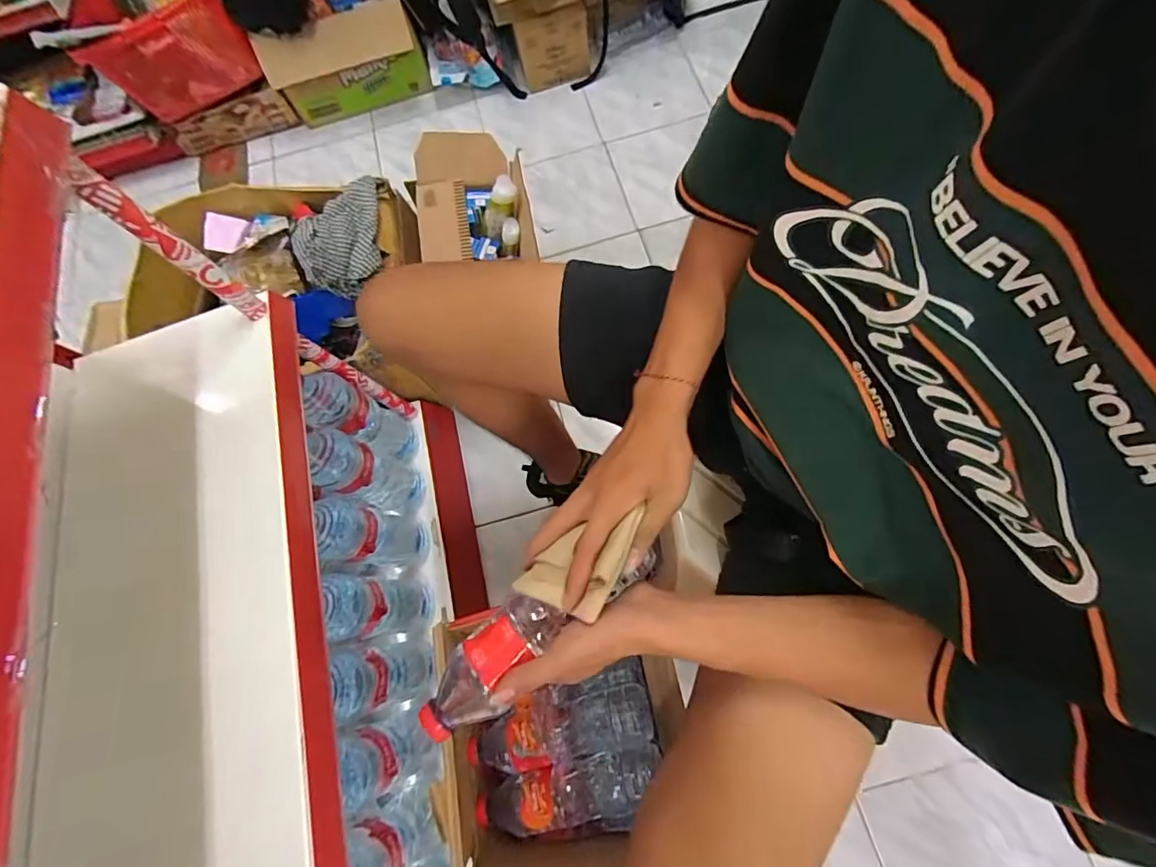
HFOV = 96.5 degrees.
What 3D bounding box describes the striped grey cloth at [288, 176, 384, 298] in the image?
[{"bbox_3d":[-0.451,-0.364,0.971,0.168,0.069,0.212,-9,71,3],"label":"striped grey cloth"}]

